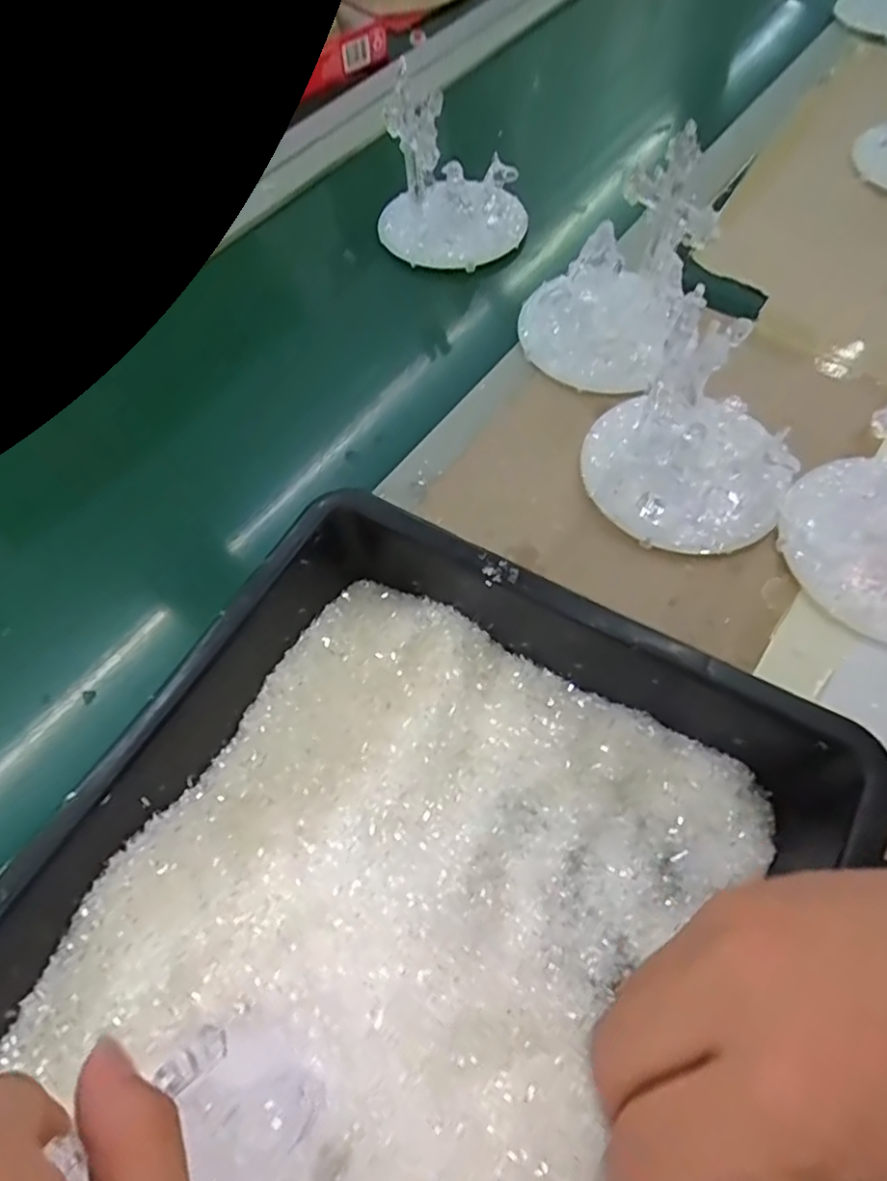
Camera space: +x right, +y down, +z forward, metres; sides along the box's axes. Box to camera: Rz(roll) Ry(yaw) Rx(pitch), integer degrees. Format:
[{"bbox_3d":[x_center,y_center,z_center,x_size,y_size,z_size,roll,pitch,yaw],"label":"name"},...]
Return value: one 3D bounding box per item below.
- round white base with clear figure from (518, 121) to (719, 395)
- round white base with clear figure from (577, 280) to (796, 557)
[{"bbox_3d":[0.116,-0.225,0.440,0.112,0.122,0.113,-1,61,2],"label":"round white base with clear figure"},{"bbox_3d":[0.152,-0.092,0.388,0.118,0.085,0.109,-1,61,2],"label":"round white base with clear figure"}]

